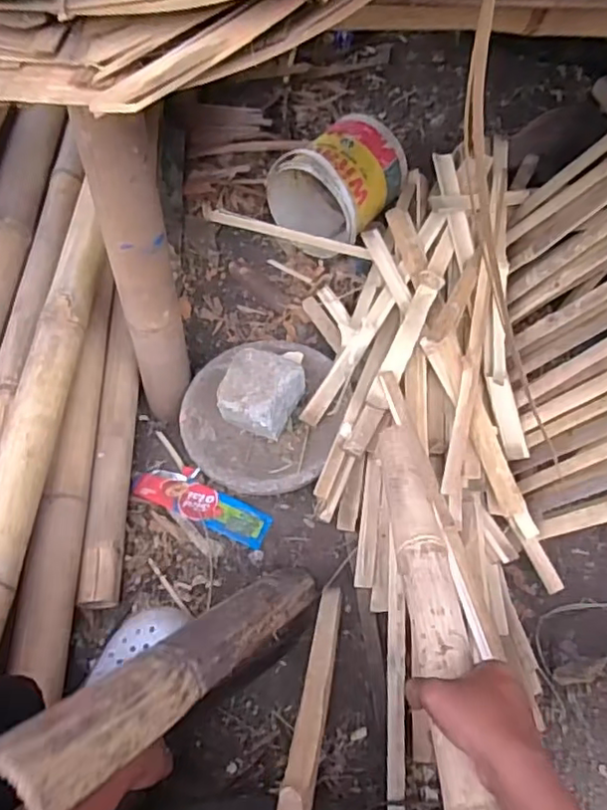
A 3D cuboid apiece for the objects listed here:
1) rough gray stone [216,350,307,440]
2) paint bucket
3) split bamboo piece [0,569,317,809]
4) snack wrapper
[{"bbox_3d":[-0.063,-0.018,0.902,0.101,0.074,0.108,21,57,12],"label":"rough gray stone"},{"bbox_3d":[0.055,-0.381,1.119,0.190,0.201,0.201,29,59,17],"label":"paint bucket"},{"bbox_3d":[-0.089,0.227,0.592,0.063,0.485,0.024,30,98,18],"label":"split bamboo piece"},{"bbox_3d":[-0.145,0.138,0.904,0.208,0.018,0.066,21,57,12],"label":"snack wrapper"}]

